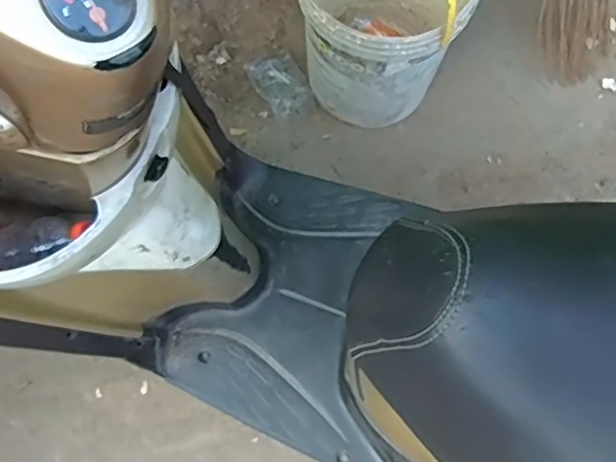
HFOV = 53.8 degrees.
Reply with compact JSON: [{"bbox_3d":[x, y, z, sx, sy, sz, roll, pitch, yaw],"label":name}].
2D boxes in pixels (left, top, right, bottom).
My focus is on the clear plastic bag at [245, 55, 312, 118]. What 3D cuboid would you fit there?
[{"bbox_3d":[-0.060,-0.329,1.330,0.103,0.034,0.147,-34,79,-8],"label":"clear plastic bag"}]

